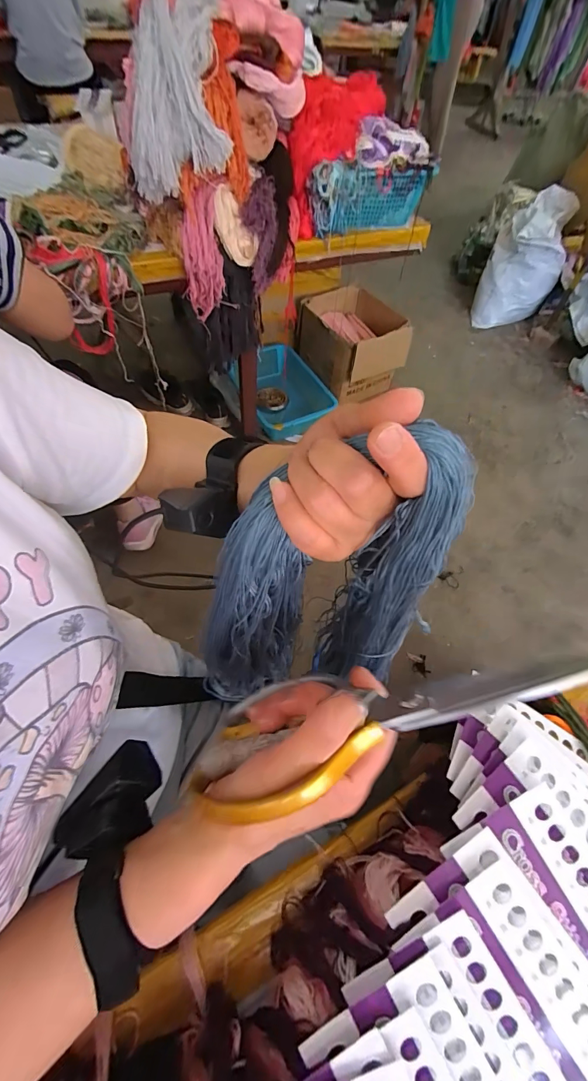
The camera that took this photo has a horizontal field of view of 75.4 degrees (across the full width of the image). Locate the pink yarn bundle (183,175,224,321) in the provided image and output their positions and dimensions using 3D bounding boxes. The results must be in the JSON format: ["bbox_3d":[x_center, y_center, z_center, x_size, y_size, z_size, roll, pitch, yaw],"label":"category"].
[{"bbox_3d":[-0.193,-0.595,0.792,0.080,0.244,0.061,14,38,5],"label":"pink yarn bundle"}]

